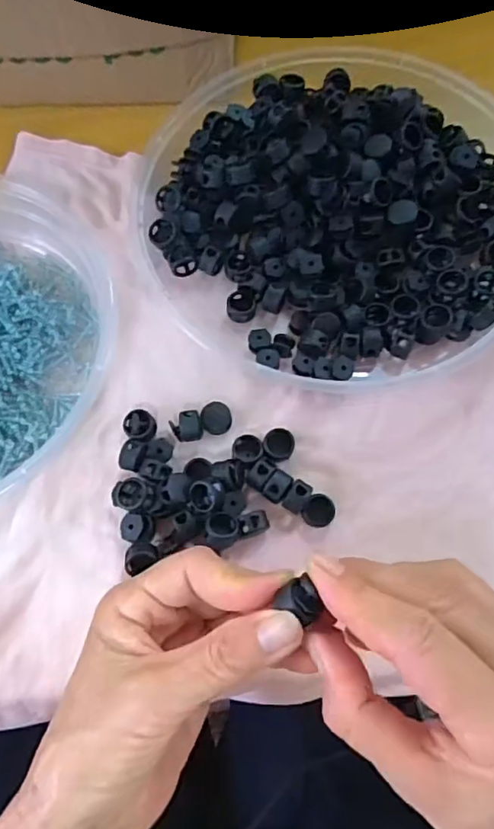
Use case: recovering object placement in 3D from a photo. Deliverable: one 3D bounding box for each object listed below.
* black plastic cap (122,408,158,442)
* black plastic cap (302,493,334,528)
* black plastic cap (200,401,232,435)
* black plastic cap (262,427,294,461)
[{"bbox_3d":[-0.059,0.007,0.310,0.016,0.011,0.018,-39,76,-11],"label":"black plastic cap"},{"bbox_3d":[0.037,0.051,0.291,0.016,0.012,0.016,0,72,1],"label":"black plastic cap"},{"bbox_3d":[-0.017,0.003,0.310,0.016,0.011,0.017,0,72,1],"label":"black plastic cap"},{"bbox_3d":[0.017,0.017,0.304,0.017,0.010,0.016,0,72,1],"label":"black plastic cap"}]

